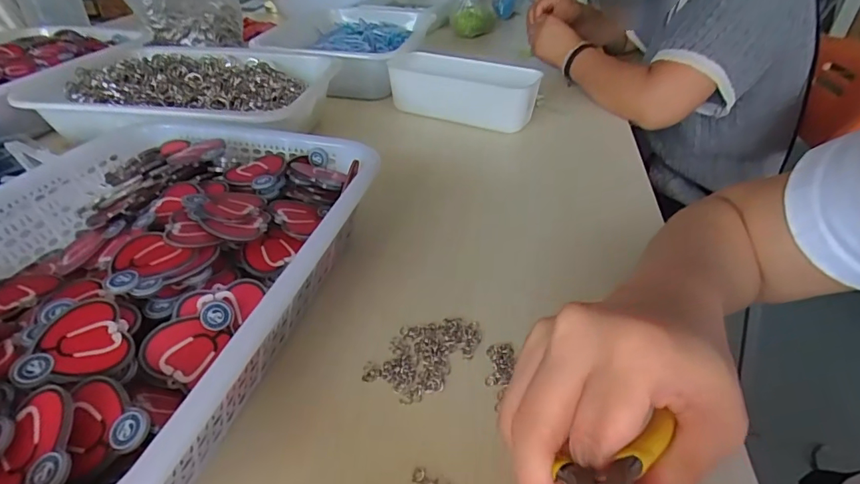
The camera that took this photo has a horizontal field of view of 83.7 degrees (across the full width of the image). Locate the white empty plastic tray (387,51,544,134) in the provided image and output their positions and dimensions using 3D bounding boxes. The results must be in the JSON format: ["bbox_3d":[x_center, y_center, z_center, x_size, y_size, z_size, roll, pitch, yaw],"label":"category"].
[{"bbox_3d":[0.052,-0.230,0.718,0.218,0.068,0.113,9,37,11],"label":"white empty plastic tray"}]

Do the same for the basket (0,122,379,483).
[{"bbox_3d":[-0.207,0.028,0.337,0.269,0.082,0.349,9,37,10],"label":"basket"}]

